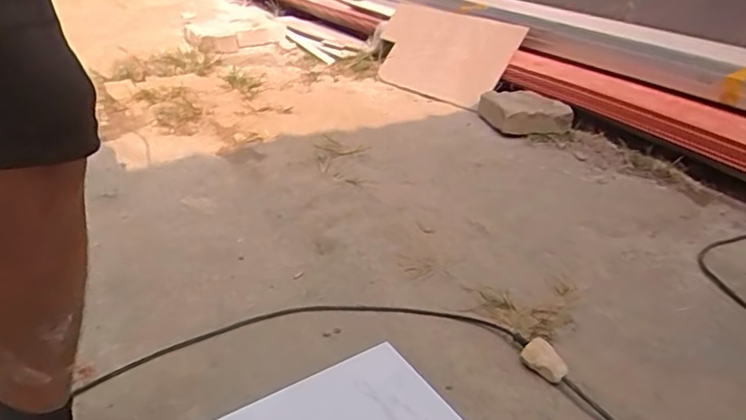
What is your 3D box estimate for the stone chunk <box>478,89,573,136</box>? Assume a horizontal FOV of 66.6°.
[{"bbox_3d":[0.448,-0.288,1.683,0.266,0.080,0.183,10,32,7],"label":"stone chunk"}]

